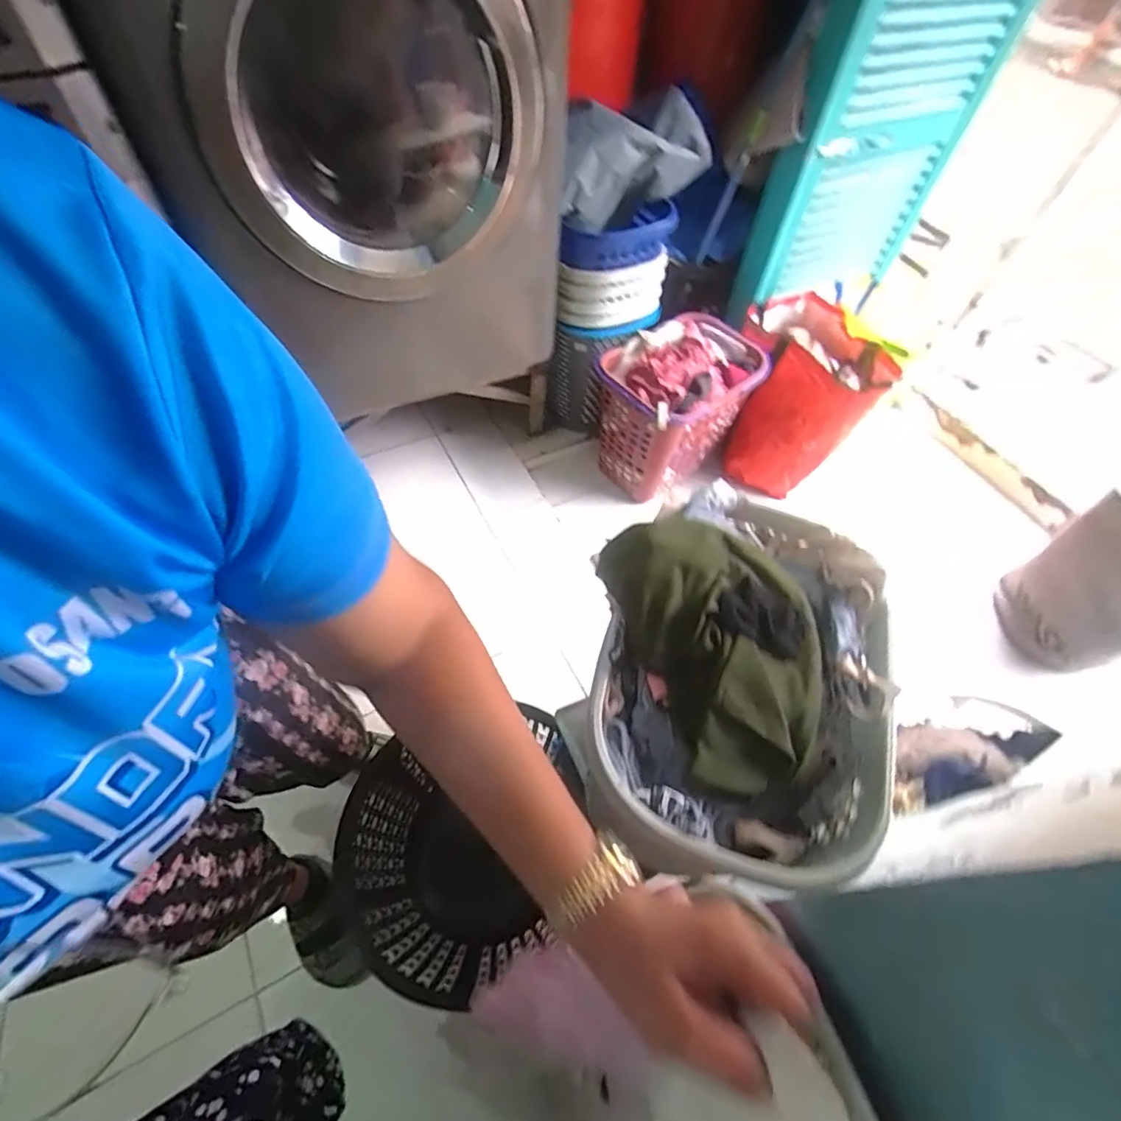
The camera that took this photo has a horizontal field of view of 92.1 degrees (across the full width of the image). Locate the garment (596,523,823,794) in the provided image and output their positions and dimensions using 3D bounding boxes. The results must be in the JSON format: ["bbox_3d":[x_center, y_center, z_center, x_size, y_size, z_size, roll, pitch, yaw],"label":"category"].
[{"bbox_3d":[0.188,0.081,0.593,0.202,0.087,0.284,-20,60,-16],"label":"garment"}]

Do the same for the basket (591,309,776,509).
[{"bbox_3d":[0.320,-0.438,1.595,0.406,0.418,0.313,-35,65,-24],"label":"basket"}]

